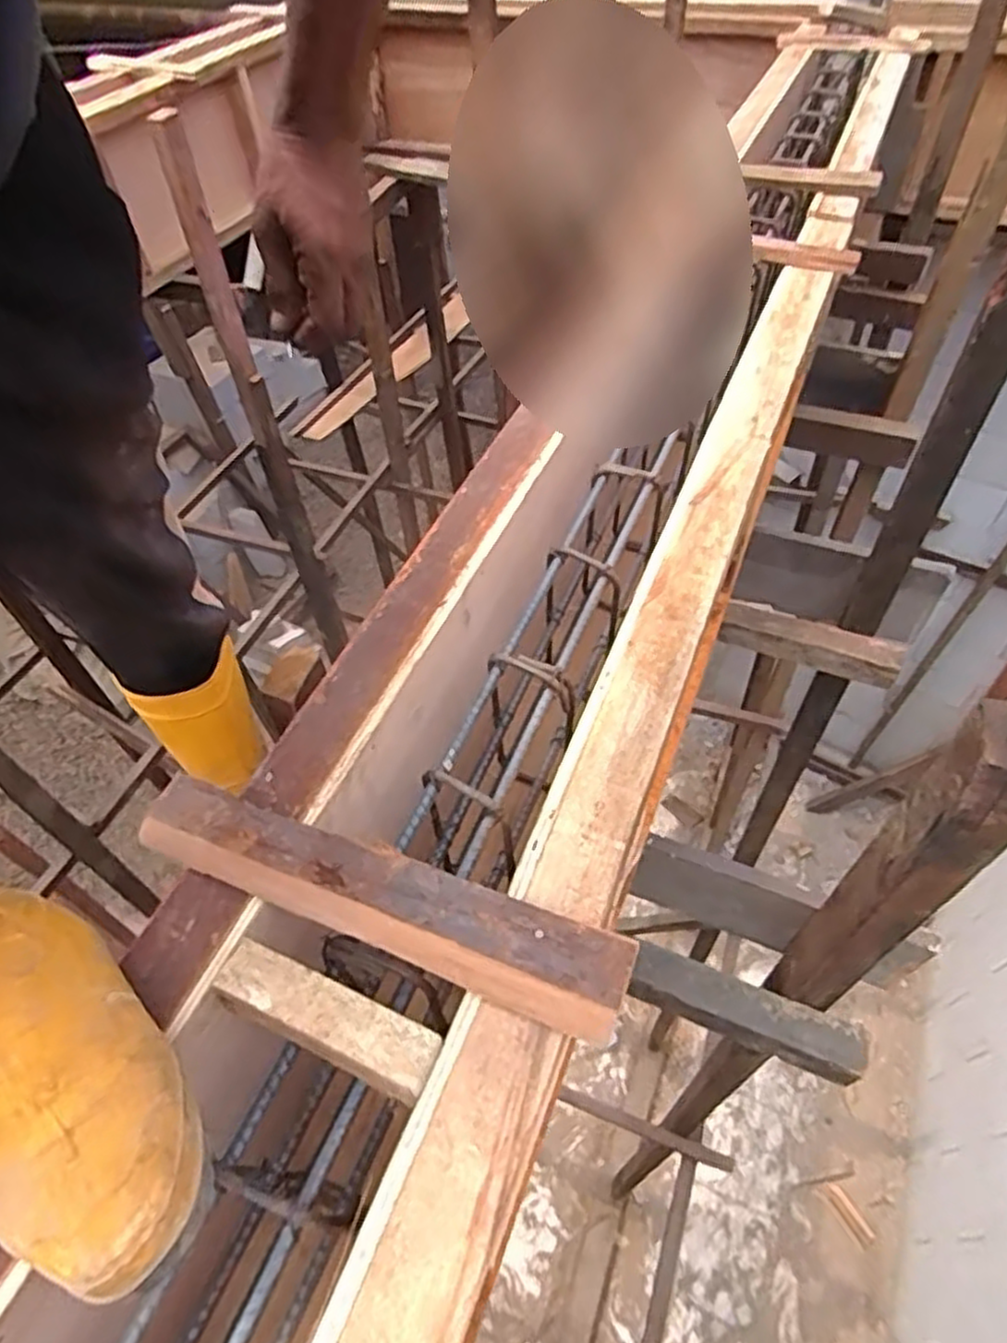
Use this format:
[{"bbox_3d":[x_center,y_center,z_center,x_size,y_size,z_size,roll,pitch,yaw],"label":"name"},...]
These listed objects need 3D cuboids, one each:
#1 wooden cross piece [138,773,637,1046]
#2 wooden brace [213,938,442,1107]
[{"bbox_3d":[-0.088,0.152,0.505,0.346,0.028,0.064,17,54,15],"label":"wooden cross piece"},{"bbox_3d":[-0.112,0.227,0.482,0.150,0.048,0.045,20,54,17],"label":"wooden brace"}]

